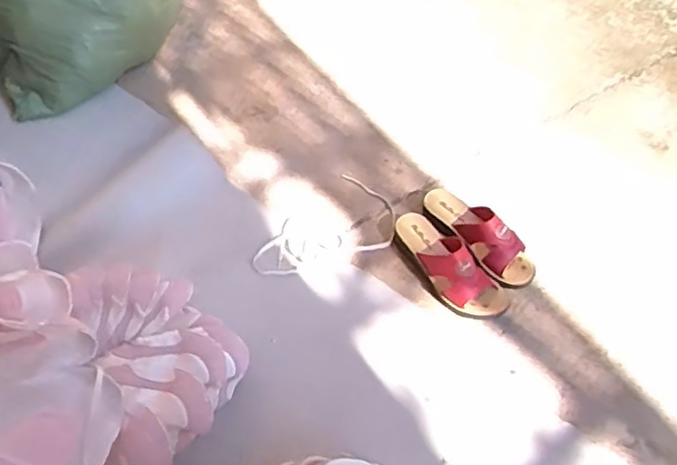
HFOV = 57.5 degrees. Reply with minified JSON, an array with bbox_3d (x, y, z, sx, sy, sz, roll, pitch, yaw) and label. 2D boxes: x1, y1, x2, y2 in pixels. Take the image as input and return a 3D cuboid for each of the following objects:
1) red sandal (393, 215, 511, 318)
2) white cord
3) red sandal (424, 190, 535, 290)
[{"bbox_3d":[0.176,0.046,0.993,0.088,0.079,0.224,-31,62,-22],"label":"red sandal"},{"bbox_3d":[-0.011,0.008,1.088,0.157,0.008,0.274,36,59,21],"label":"white cord"},{"bbox_3d":[0.234,-0.001,1.036,0.081,0.085,0.227,-37,64,-25],"label":"red sandal"}]

